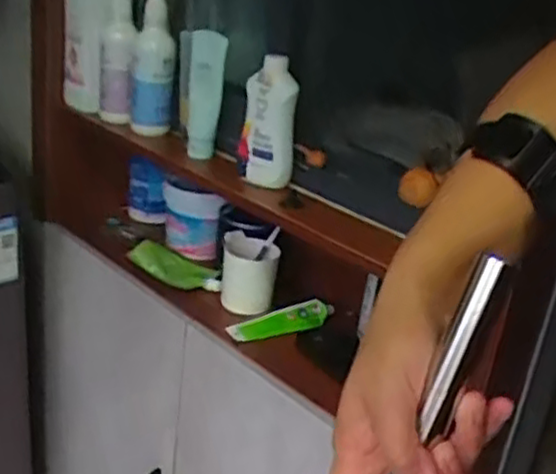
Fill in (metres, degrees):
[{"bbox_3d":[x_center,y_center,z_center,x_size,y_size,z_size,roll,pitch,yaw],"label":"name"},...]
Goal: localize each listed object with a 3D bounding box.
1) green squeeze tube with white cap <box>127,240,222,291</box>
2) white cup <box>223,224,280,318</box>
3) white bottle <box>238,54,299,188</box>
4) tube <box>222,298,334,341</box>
[{"bbox_3d":[-0.163,0.050,1.170,0.165,0.036,0.107,13,24,12],"label":"green squeeze tube with white cap"},{"bbox_3d":[-0.044,0.057,1.101,0.084,0.100,0.083,5,23,-6],"label":"white cup"},{"bbox_3d":[-0.011,-0.150,0.967,0.072,0.175,0.054,6,23,-4],"label":"white bottle"},{"bbox_3d":[0.003,0.121,1.059,0.174,0.022,0.054,-8,28,-33],"label":"tube"}]

